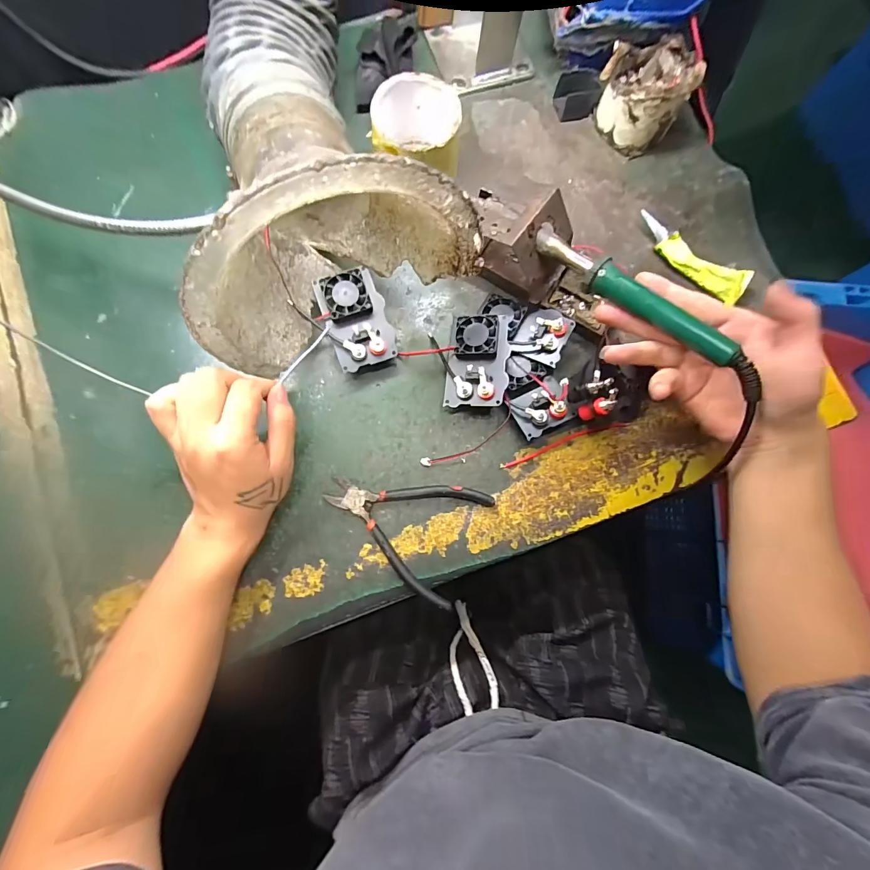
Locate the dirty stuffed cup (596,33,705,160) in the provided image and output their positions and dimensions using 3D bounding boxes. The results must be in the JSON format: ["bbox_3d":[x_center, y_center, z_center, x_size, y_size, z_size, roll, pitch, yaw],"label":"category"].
[{"bbox_3d":[0.224,-0.369,0.430,0.089,0.064,0.087,1,81,-3],"label":"dirty stuffed cup"}]

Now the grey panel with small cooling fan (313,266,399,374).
[{"bbox_3d":[-0.073,-0.107,0.382,0.056,0.036,0.090,-20,83,-6],"label":"grey panel with small cooling fan"}]

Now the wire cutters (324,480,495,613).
[{"bbox_3d":[-0.029,0.075,0.363,0.138,0.014,0.103,27,80,1],"label":"wire cutters"}]

